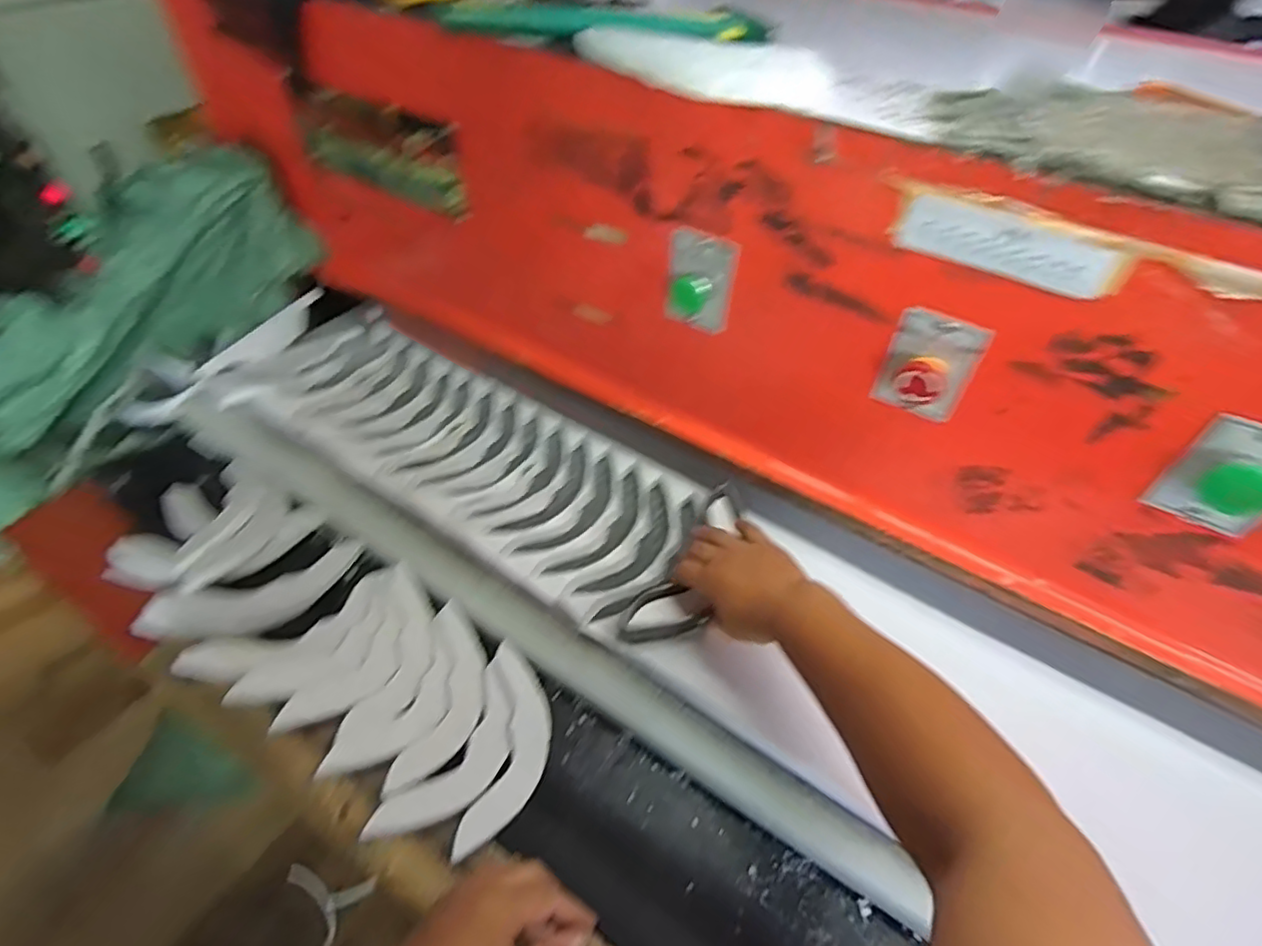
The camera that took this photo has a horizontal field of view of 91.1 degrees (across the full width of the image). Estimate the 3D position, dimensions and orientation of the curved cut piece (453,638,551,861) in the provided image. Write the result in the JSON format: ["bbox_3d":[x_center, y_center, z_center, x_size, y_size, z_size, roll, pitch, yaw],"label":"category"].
[{"bbox_3d":[-0.106,0.243,0.555,0.064,0.008,0.190,18,37,-14],"label":"curved cut piece"}]

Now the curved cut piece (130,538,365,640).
[{"bbox_3d":[-0.383,0.125,0.632,0.209,0.034,0.071,-23,56,-20],"label":"curved cut piece"}]

